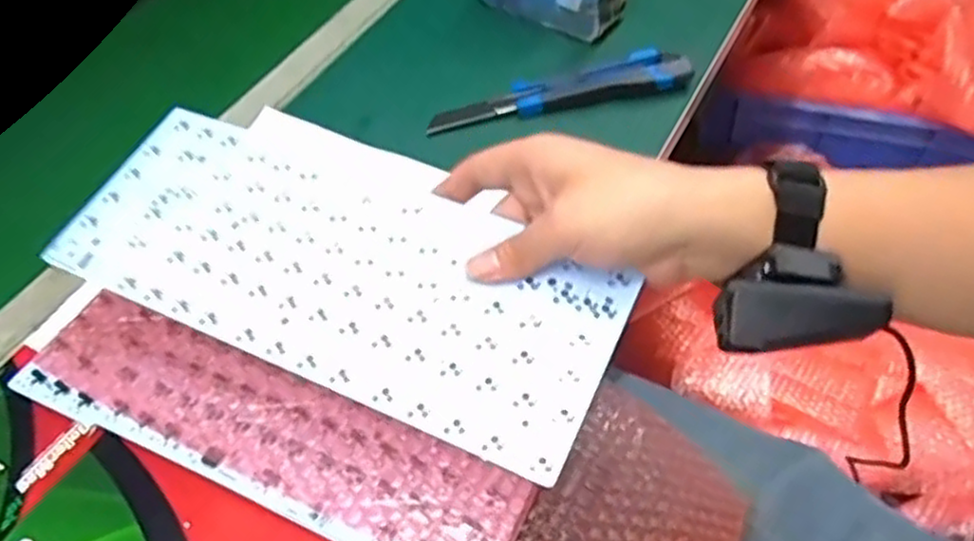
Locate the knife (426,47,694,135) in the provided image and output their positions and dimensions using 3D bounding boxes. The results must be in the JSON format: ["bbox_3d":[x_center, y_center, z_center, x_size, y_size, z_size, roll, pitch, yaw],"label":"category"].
[{"bbox_3d":[0.057,-0.143,0.583,0.206,0.021,0.033,-11,51,-3],"label":"knife"}]

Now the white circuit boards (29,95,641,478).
[{"bbox_3d":[-0.085,-0.005,0.389,0.309,0.004,0.118,20,63,19],"label":"white circuit boards"}]

